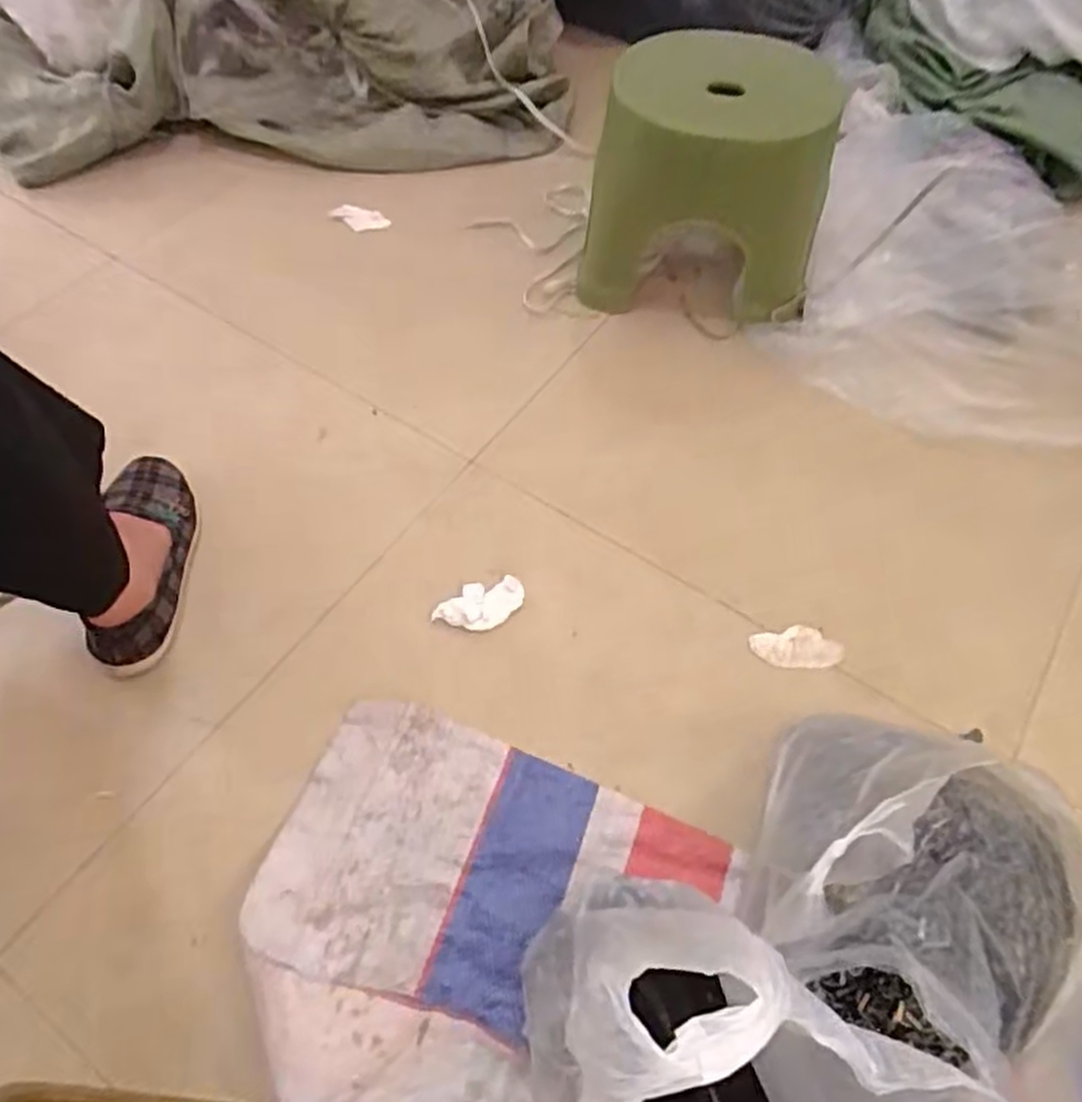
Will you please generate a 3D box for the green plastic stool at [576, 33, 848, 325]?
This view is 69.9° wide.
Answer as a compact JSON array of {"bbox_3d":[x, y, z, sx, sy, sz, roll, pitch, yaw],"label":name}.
[{"bbox_3d":[0.202,-0.464,0.937,0.277,0.231,0.252,12,58,7],"label":"green plastic stool"}]

